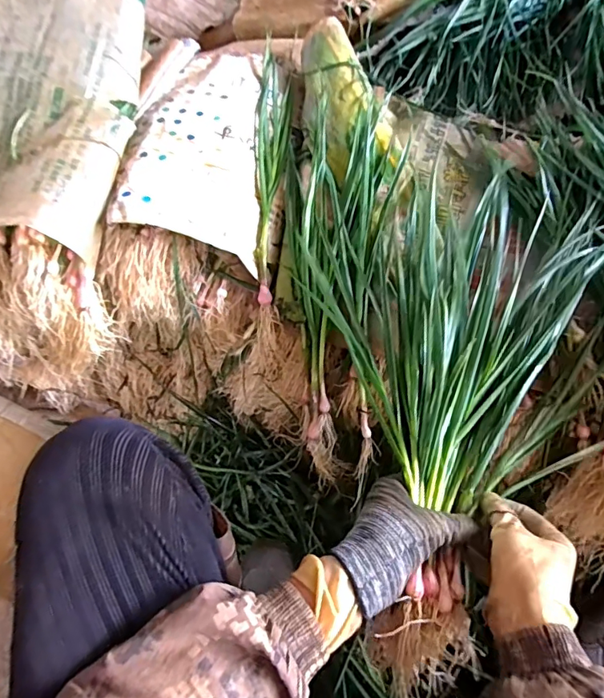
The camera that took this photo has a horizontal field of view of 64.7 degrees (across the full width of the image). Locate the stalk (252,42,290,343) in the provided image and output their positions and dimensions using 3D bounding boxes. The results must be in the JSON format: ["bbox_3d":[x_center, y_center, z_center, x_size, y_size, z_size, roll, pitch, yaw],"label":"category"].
[{"bbox_3d":[-0.042,-0.254,0.699,0.051,0.054,0.484,-1,66,2],"label":"stalk"}]

